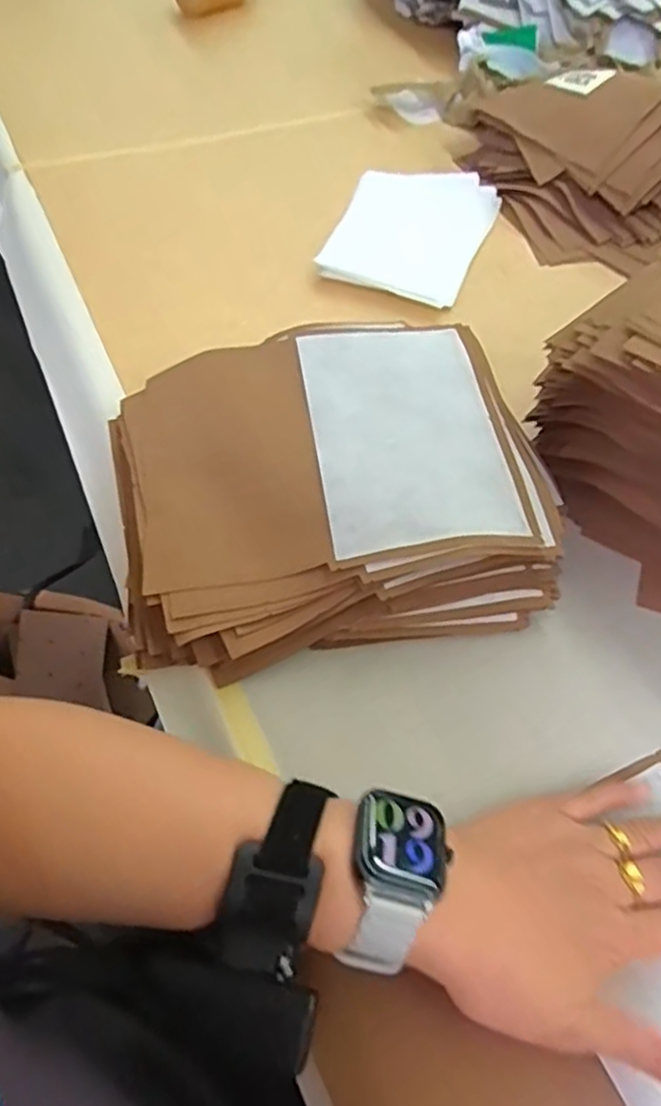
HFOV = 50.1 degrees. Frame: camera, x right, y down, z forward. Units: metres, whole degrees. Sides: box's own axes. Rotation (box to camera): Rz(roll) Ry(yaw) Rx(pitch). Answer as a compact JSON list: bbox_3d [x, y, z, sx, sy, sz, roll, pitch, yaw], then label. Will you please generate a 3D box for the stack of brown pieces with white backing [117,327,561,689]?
[{"bbox_3d":[-0.003,-0.047,0.438,0.245,0.062,0.216,-11,57,-8],"label":"stack of brown pieces with white backing"}]

